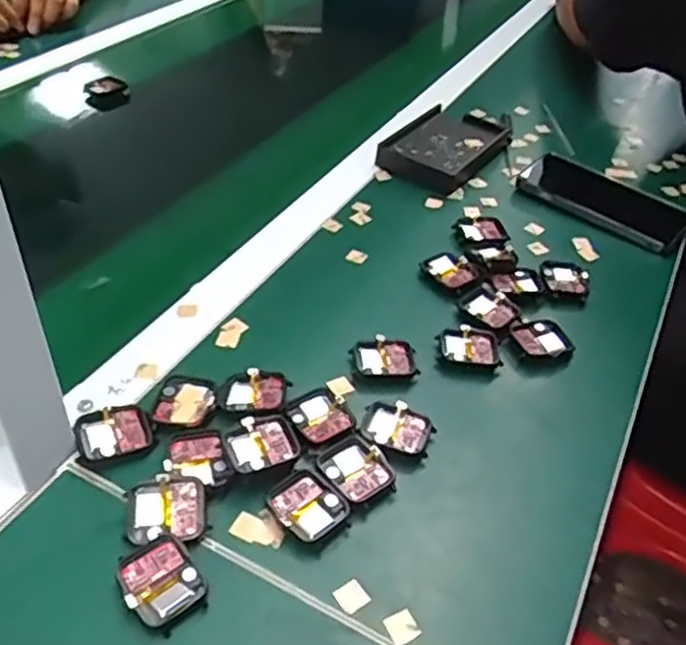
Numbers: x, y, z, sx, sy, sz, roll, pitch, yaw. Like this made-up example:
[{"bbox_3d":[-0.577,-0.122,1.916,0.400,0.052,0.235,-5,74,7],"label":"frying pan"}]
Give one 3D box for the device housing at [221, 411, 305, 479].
[{"bbox_3d":[-0.050,0.074,0.432,0.043,0.012,0.036,-12,46,-20],"label":"device housing"}]

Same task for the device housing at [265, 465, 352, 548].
[{"bbox_3d":[-0.020,0.108,0.411,0.038,0.009,0.042,-26,52,-31],"label":"device housing"}]

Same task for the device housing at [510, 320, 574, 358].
[{"bbox_3d":[0.152,0.012,0.536,0.041,0.004,0.037,-12,46,-19],"label":"device housing"}]

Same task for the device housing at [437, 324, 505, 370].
[{"bbox_3d":[0.095,0.020,0.523,0.046,0.014,0.033,8,43,1],"label":"device housing"}]

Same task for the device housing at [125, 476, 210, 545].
[{"bbox_3d":[-0.099,0.106,0.395,0.044,0.011,0.034,-10,69,-13],"label":"device housing"}]

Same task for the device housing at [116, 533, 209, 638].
[{"bbox_3d":[-0.095,0.137,0.369,0.037,0.011,0.044,-29,53,-32],"label":"device housing"}]

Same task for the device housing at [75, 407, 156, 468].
[{"bbox_3d":[-0.144,0.071,0.442,0.045,0.014,0.036,-12,46,-20],"label":"device housing"}]

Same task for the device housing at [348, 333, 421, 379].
[{"bbox_3d":[0.031,0.026,0.508,0.045,0.014,0.034,-4,44,-12],"label":"device housing"}]

